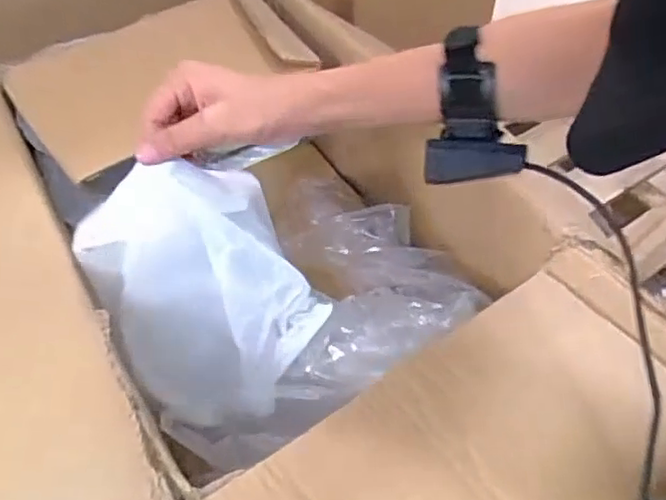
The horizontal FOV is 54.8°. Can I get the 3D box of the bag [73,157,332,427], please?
[{"bbox_3d":[-0.101,0.029,0.524,0.154,0.185,0.154,-27,57,-22],"label":"bag"}]

